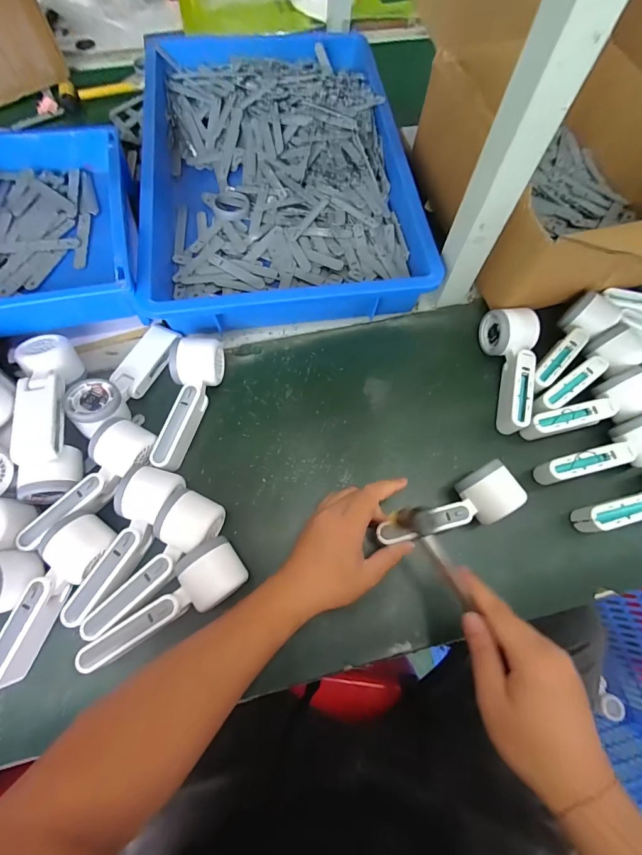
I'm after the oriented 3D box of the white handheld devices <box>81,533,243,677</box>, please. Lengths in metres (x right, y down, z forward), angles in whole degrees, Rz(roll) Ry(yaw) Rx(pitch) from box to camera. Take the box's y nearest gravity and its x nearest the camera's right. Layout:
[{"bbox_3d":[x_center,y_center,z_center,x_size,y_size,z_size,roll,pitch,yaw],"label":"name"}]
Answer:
[{"bbox_3d":[-0.156,0.185,0.374,0.170,0.055,0.055,-36,74,-14],"label":"white handheld devices"}]

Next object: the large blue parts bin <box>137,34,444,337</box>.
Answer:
[{"bbox_3d":[-0.070,-0.408,0.584,0.377,0.081,0.571,-6,69,-4],"label":"large blue parts bin"}]

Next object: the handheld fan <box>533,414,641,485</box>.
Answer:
[{"bbox_3d":[0.338,0.035,0.442,0.162,0.058,0.057,-18,71,-9],"label":"handheld fan"}]

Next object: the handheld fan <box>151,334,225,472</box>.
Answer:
[{"bbox_3d":[-0.166,-0.030,0.453,0.053,0.063,0.164,10,69,2],"label":"handheld fan"}]

